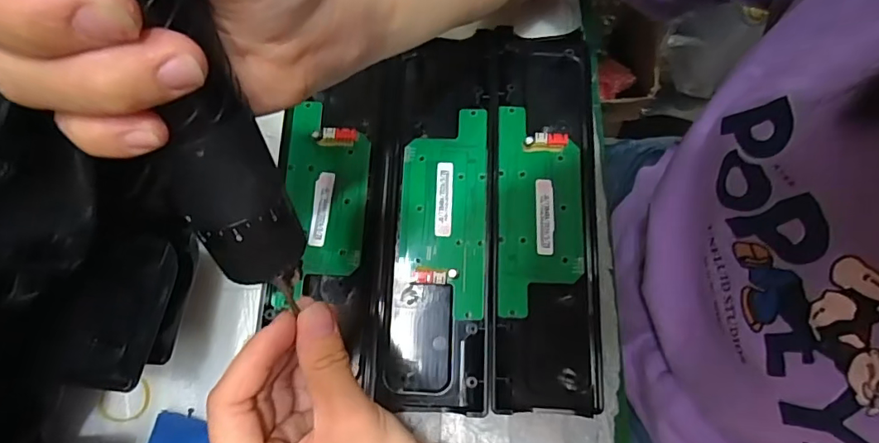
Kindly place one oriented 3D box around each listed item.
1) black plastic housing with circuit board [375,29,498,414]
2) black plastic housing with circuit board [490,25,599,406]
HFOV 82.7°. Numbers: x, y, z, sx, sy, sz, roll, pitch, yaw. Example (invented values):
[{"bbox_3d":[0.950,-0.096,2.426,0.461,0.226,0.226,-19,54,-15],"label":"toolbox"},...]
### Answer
[{"bbox_3d":[-0.001,-0.007,0.326,0.069,0.027,0.241,2,77,1],"label":"black plastic housing with circuit board"},{"bbox_3d":[0.068,-0.008,0.320,0.067,0.015,0.243,1,77,1],"label":"black plastic housing with circuit board"}]

